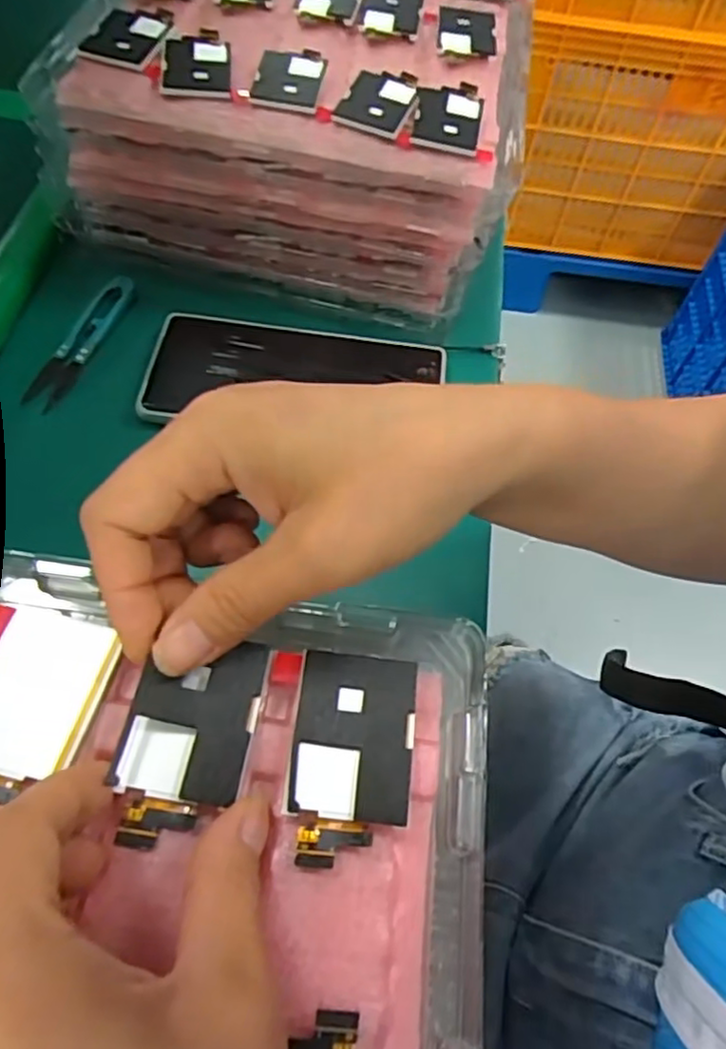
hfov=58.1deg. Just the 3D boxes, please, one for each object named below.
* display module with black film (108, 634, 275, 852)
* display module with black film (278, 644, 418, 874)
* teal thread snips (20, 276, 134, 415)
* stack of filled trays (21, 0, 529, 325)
[{"bbox_3d":[-0.050,0.061,0.187,0.034,0.004,0.056,12,65,-5],"label":"display module with black film"},{"bbox_3d":[-0.003,0.065,0.187,0.034,0.004,0.057,7,60,0],"label":"display module with black film"},{"bbox_3d":[-0.163,-0.106,0.378,0.023,0.014,0.098,21,61,8],"label":"teal thread snips"},{"bbox_3d":[-0.022,-0.297,0.431,0.242,0.100,0.309,14,60,4],"label":"stack of filled trays"}]

